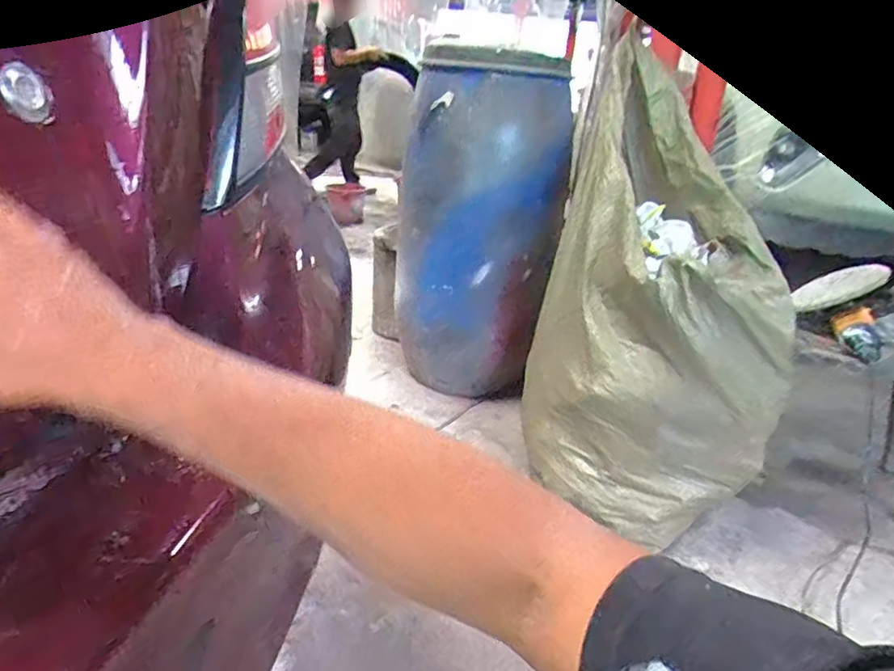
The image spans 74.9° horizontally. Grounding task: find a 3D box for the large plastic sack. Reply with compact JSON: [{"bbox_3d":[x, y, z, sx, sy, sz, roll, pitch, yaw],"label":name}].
[{"bbox_3d":[0.486,-0.083,1.339,0.499,0.868,0.519,-11,28,-32],"label":"large plastic sack"}]

